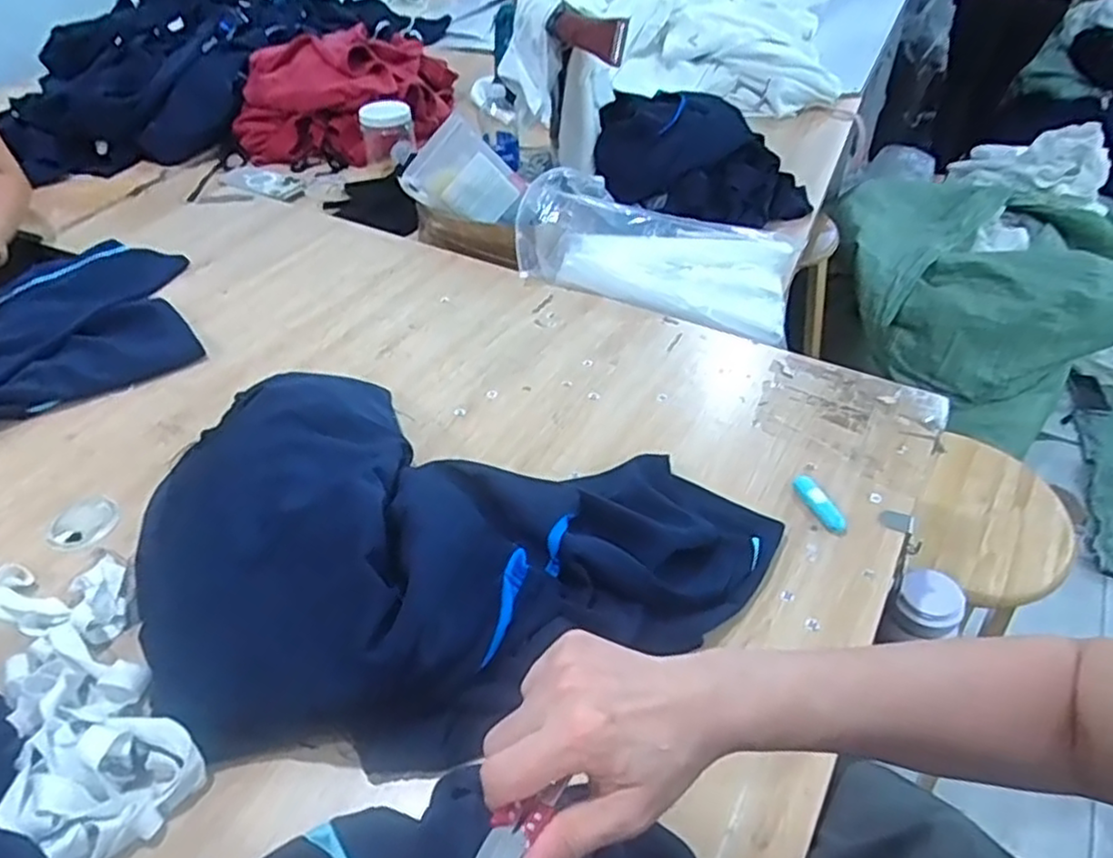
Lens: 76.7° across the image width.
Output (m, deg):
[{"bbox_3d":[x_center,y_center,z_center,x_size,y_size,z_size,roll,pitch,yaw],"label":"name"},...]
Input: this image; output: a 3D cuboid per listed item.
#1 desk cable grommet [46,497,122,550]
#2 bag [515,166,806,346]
[{"bbox_3d":[-0.473,0.093,0.700,0.066,0.007,0.063,-1,44,1],"label":"desk cable grommet"},{"bbox_3d":[0.145,-0.263,0.996,0.384,0.107,0.224,12,45,13],"label":"bag"}]

